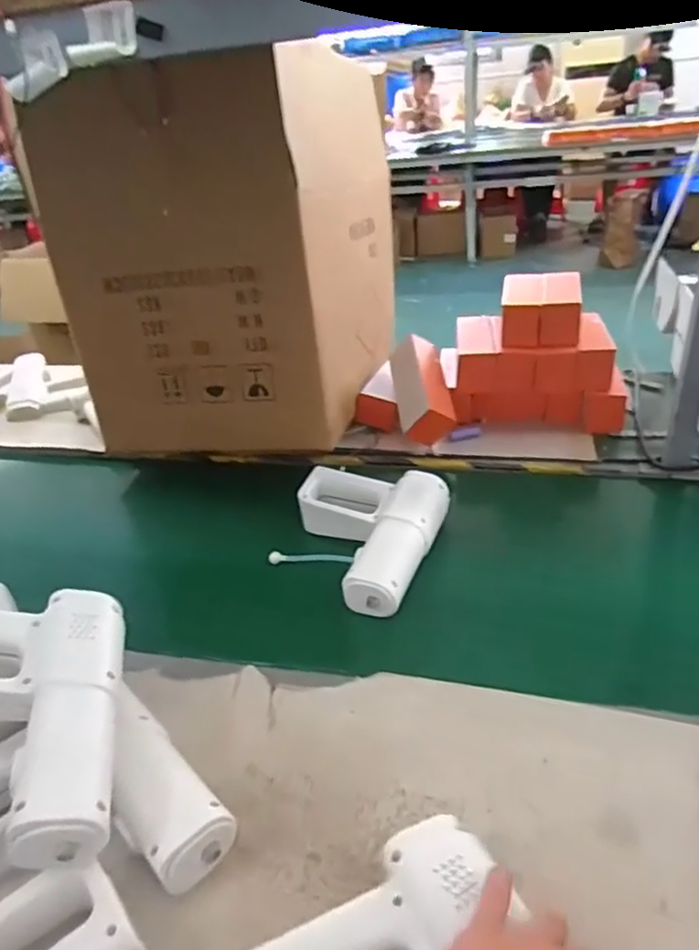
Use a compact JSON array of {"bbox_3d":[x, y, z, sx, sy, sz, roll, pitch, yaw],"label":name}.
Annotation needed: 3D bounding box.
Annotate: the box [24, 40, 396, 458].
[{"bbox_3d":[-0.161,-0.368,1.053,0.370,0.494,0.527,2,34,14],"label":"box"}]

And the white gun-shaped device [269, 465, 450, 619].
[{"bbox_3d":[0.007,0.074,0.791,0.182,0.074,0.209,9,36,23],"label":"white gun-shaped device"}]

